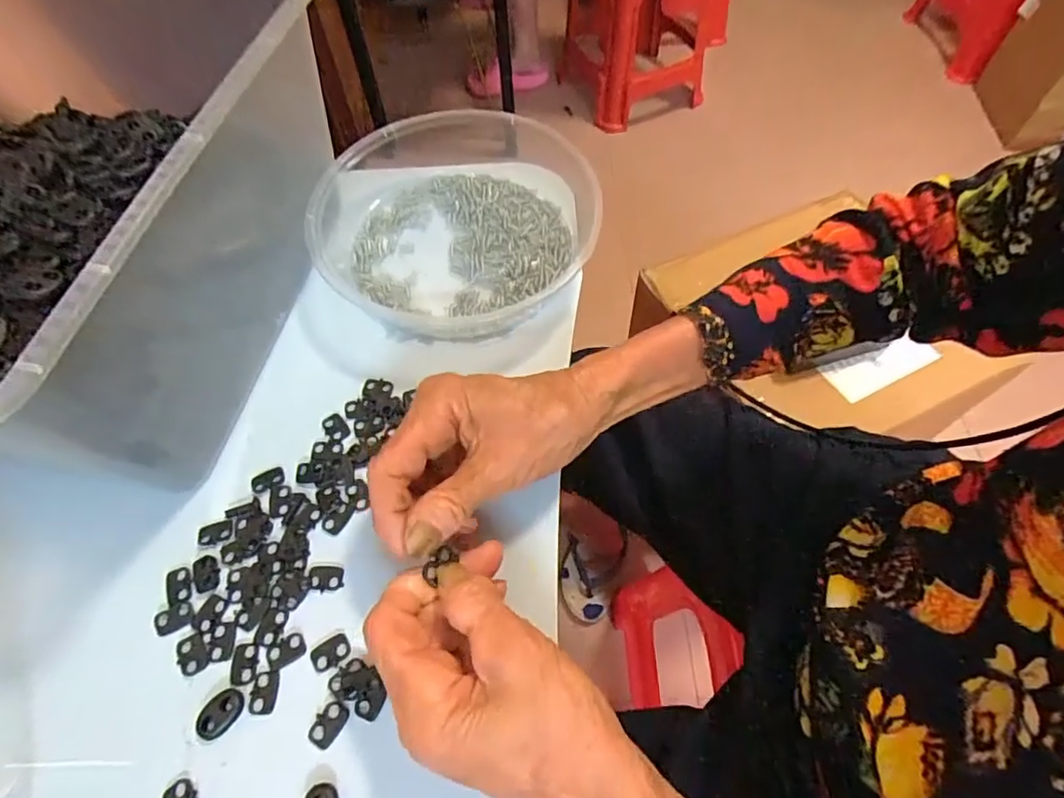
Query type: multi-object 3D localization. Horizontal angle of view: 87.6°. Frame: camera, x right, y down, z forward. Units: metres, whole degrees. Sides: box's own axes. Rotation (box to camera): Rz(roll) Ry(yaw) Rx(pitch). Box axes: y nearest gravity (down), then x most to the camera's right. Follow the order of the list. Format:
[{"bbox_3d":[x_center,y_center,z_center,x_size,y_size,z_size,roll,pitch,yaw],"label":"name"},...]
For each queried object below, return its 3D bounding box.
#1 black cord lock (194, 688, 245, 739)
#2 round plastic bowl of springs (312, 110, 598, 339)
[{"bbox_3d":[-0.145,0.145,0.257,0.016,0.004,0.022,36,66,18],"label":"black cord lock"},{"bbox_3d":[-0.050,-0.138,0.383,0.187,0.052,0.194,0,60,0],"label":"round plastic bowl of springs"}]

